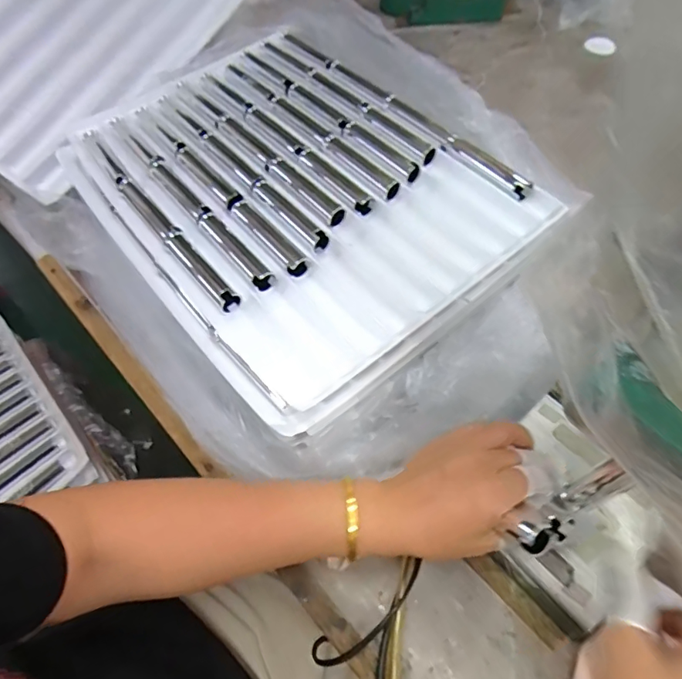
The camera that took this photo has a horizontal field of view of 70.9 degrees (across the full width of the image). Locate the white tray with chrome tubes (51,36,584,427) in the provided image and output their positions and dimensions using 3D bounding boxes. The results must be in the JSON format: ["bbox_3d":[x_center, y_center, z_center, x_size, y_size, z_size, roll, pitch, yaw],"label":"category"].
[{"bbox_3d":[-0.037,-0.162,0.489,0.365,0.059,0.429,-37,64,-17],"label":"white tray with chrome tubes"}]

